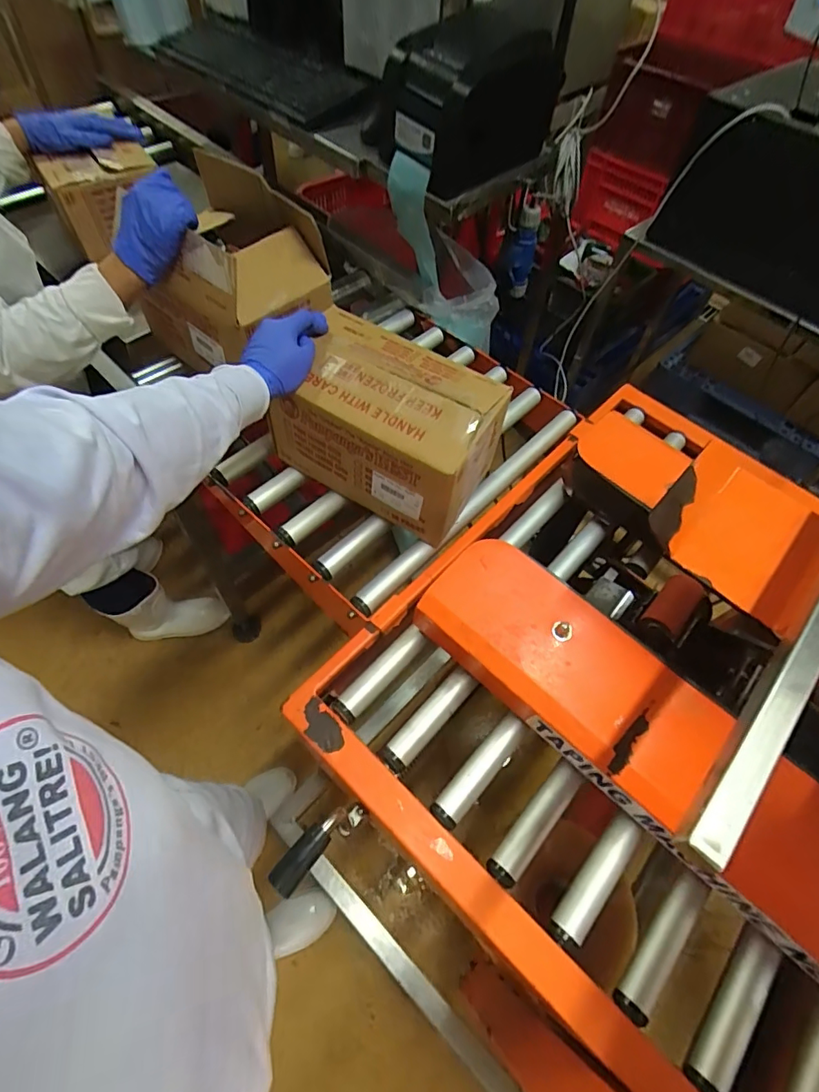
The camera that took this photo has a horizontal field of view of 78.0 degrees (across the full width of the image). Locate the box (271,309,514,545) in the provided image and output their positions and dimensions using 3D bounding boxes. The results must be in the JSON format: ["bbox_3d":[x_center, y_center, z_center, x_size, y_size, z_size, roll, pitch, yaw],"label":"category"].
[{"bbox_3d":[-0.024,-0.157,0.654,0.258,0.156,0.163,30,61,14],"label":"box"}]

